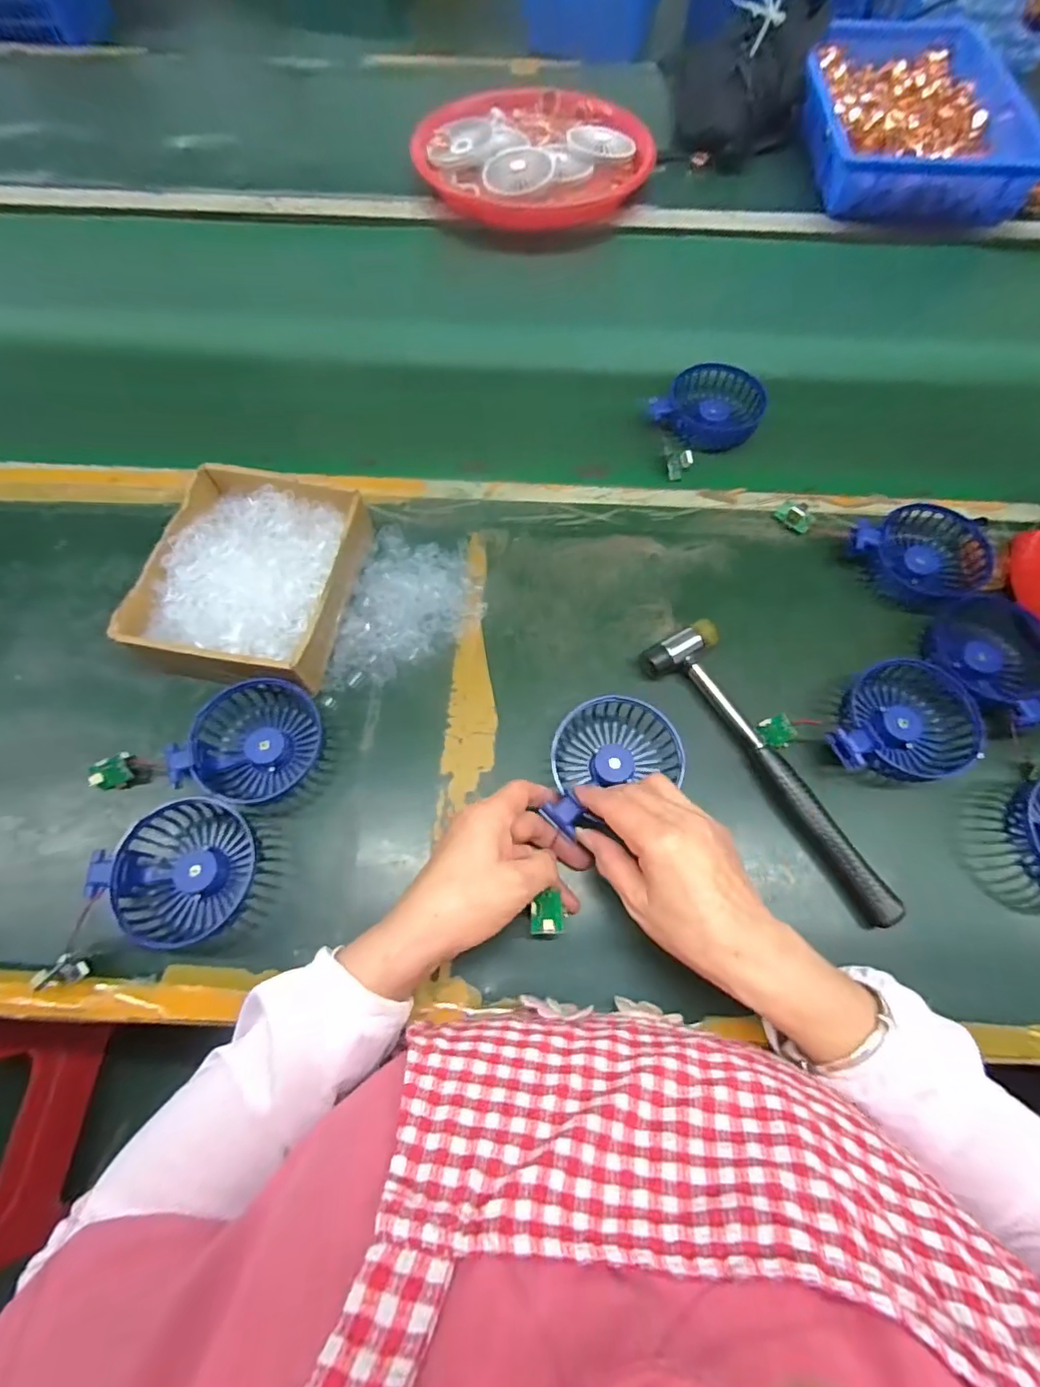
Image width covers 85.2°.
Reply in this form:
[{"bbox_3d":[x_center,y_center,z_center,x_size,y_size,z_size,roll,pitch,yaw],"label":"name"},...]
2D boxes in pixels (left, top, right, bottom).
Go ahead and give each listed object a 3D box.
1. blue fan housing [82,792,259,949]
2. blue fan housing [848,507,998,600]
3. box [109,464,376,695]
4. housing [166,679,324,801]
[{"bbox_3d":[-0.228,0.119,0.386,0.093,0.034,0.085,-43,77,-15],"label":"blue fan housing"},{"bbox_3d":[0.335,-0.115,0.477,0.099,0.027,0.087,-18,72,-8],"label":"blue fan housing"},{"bbox_3d":[-0.210,-0.089,0.452,0.142,0.055,0.169,13,70,3],"label":"box"},{"bbox_3d":[-0.198,0.035,0.423,0.090,0.036,0.093,21,71,6],"label":"housing"}]

